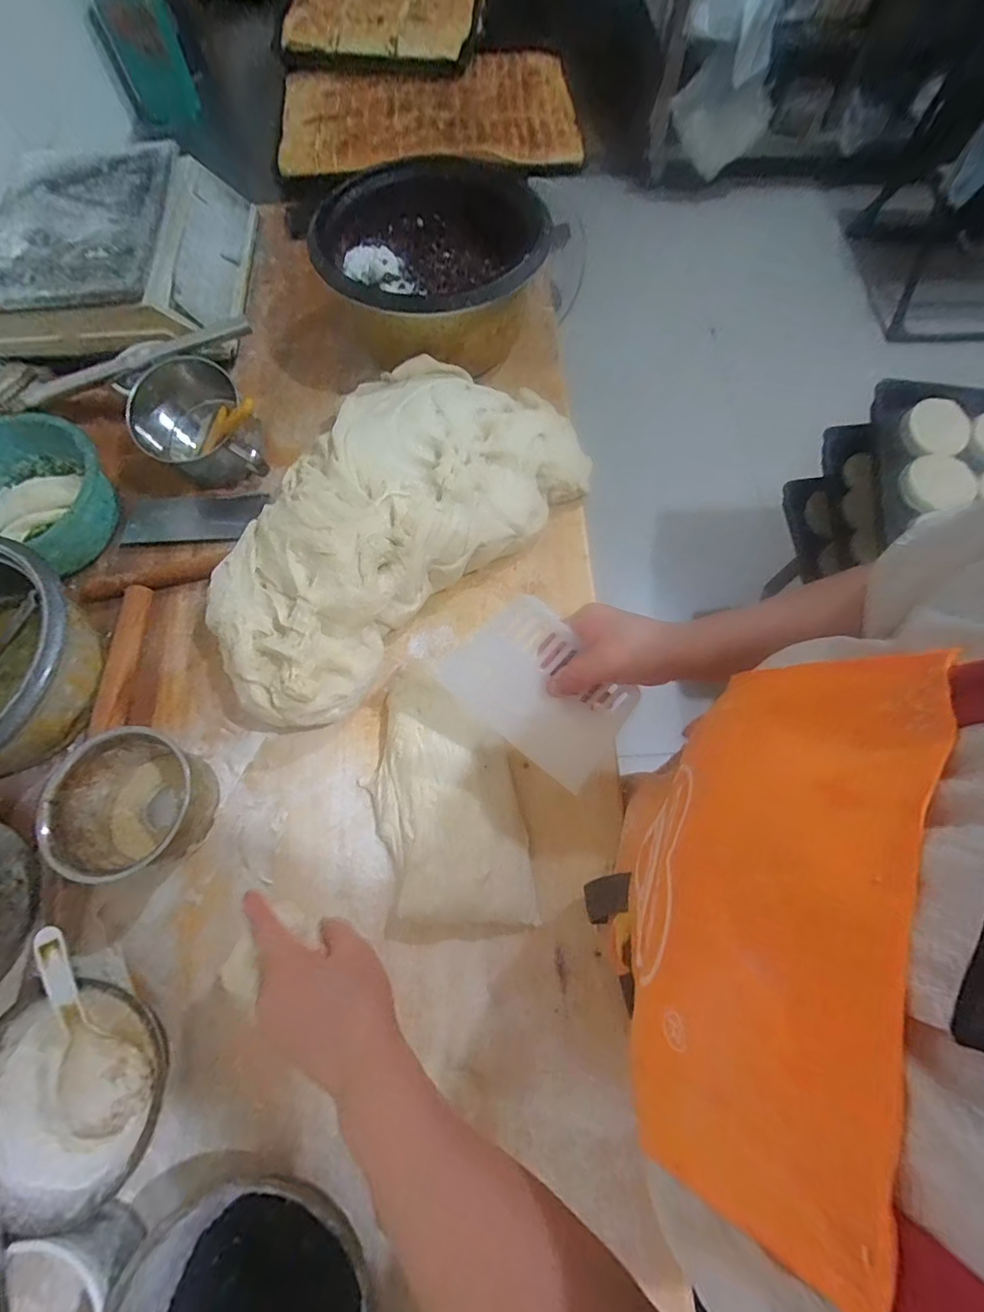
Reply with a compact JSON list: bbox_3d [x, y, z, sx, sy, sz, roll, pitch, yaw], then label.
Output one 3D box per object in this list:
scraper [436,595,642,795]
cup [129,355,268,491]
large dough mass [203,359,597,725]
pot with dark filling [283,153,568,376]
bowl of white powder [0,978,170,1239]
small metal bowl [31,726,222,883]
[{"bbox_3d":[0.047,0.032,0.460,0.164,0.006,0.116,39,104,-3],"label":"scraper"},{"bbox_3d":[-0.356,-0.273,0.622,0.124,0.112,0.118,0,70,0],"label":"cup"},{"bbox_3d":[-0.118,-0.165,0.575,0.243,0.105,0.484,41,75,14],"label":"large dough mass"},{"bbox_3d":[-0.077,-0.500,0.664,0.276,0.122,0.256,-37,74,-12],"label":"pot with dark filling"},{"bbox_3d":[-0.336,0.355,0.419,0.143,0.067,0.152,0,70,0],"label":"bowl of white powder"},{"bbox_3d":[-0.343,0.143,0.489,0.117,0.077,0.121,0,70,0],"label":"small metal bowl"}]

